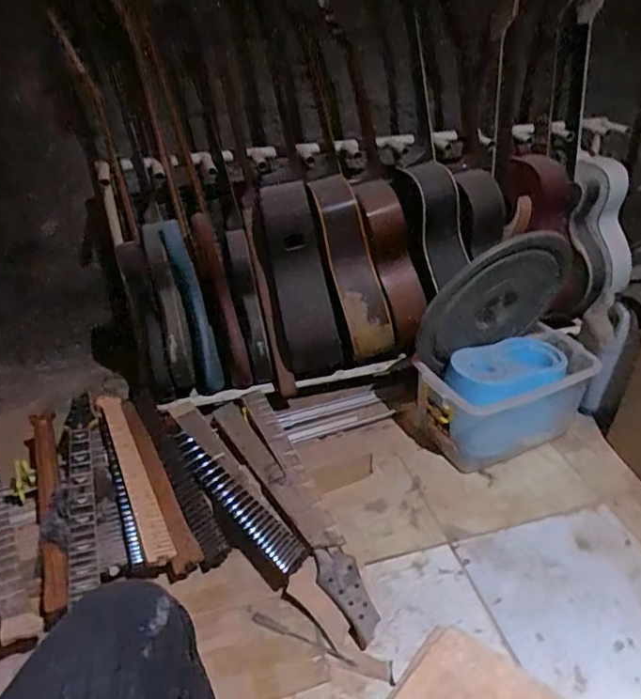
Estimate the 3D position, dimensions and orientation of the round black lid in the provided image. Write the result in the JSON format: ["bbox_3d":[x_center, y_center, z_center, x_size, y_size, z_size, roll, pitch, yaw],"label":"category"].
[{"bbox_3d":[0.419,-0.118,1.370,0.390,0.362,0.030,-23,53,-6],"label":"round black lid"}]

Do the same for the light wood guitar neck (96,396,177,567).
[{"bbox_3d":[-0.426,0.261,1.266,0.056,0.043,0.516,-17,38,-22],"label":"light wood guitar neck"}]

